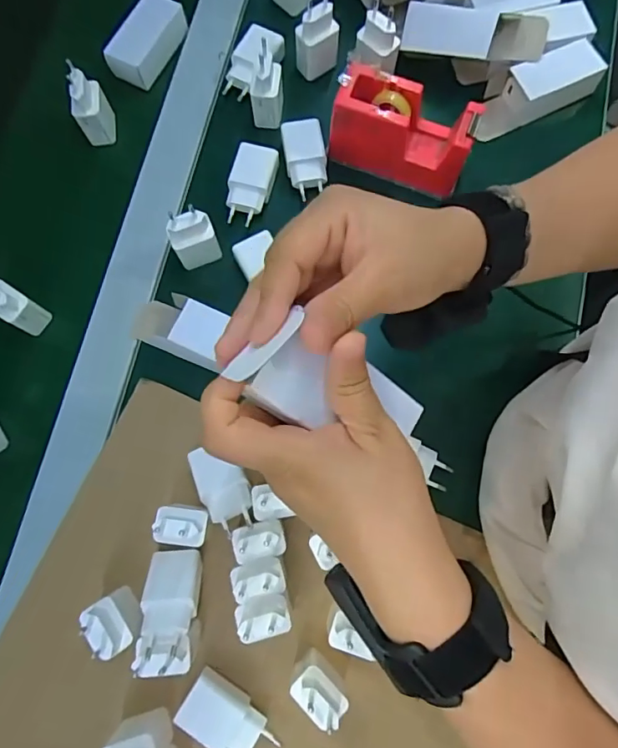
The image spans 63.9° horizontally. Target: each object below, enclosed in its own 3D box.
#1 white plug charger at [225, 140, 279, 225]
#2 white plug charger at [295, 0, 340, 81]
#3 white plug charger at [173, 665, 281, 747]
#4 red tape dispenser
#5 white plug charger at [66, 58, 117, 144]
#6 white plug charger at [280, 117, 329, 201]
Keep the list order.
[{"bbox_3d":[-0.057,-0.186,0.487,0.041,0.026,0.074,14,78,2],"label":"white plug charger"},{"bbox_3d":[0.009,-0.339,0.505,0.040,0.079,0.023,-37,81,-8],"label":"white plug charger"},{"bbox_3d":[-0.061,0.270,0.386,0.077,0.029,0.037,31,79,5],"label":"white plug charger"},{"bbox_3d":[0.089,-0.229,0.474,0.133,0.079,0.052,22,78,3],"label":"red tape dispenser"},{"bbox_3d":[-0.220,-0.271,0.497,0.030,0.071,0.039,-13,79,-4],"label":"white plug charger"},{"bbox_3d":[-0.003,-0.214,0.495,0.039,0.028,0.072,-9,78,-3],"label":"white plug charger"}]

